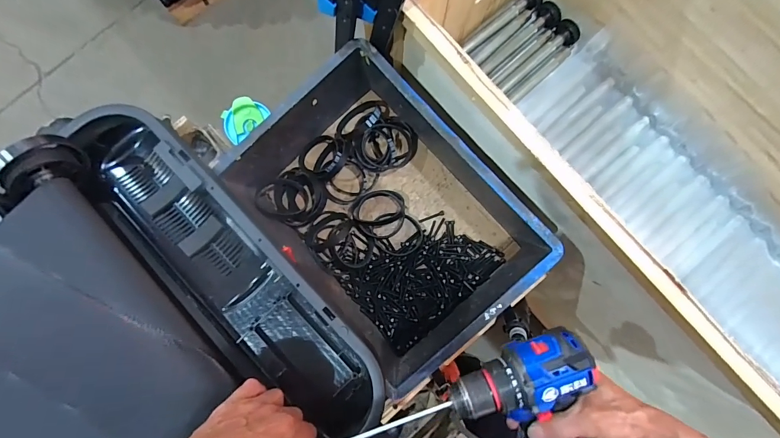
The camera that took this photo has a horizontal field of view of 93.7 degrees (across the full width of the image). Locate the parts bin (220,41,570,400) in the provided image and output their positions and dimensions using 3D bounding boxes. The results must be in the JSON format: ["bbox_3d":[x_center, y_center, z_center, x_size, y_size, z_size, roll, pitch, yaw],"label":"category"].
[{"bbox_3d":[-0.011,-0.010,0.646,0.341,0.186,0.464,-42,85,-4],"label":"parts bin"}]

